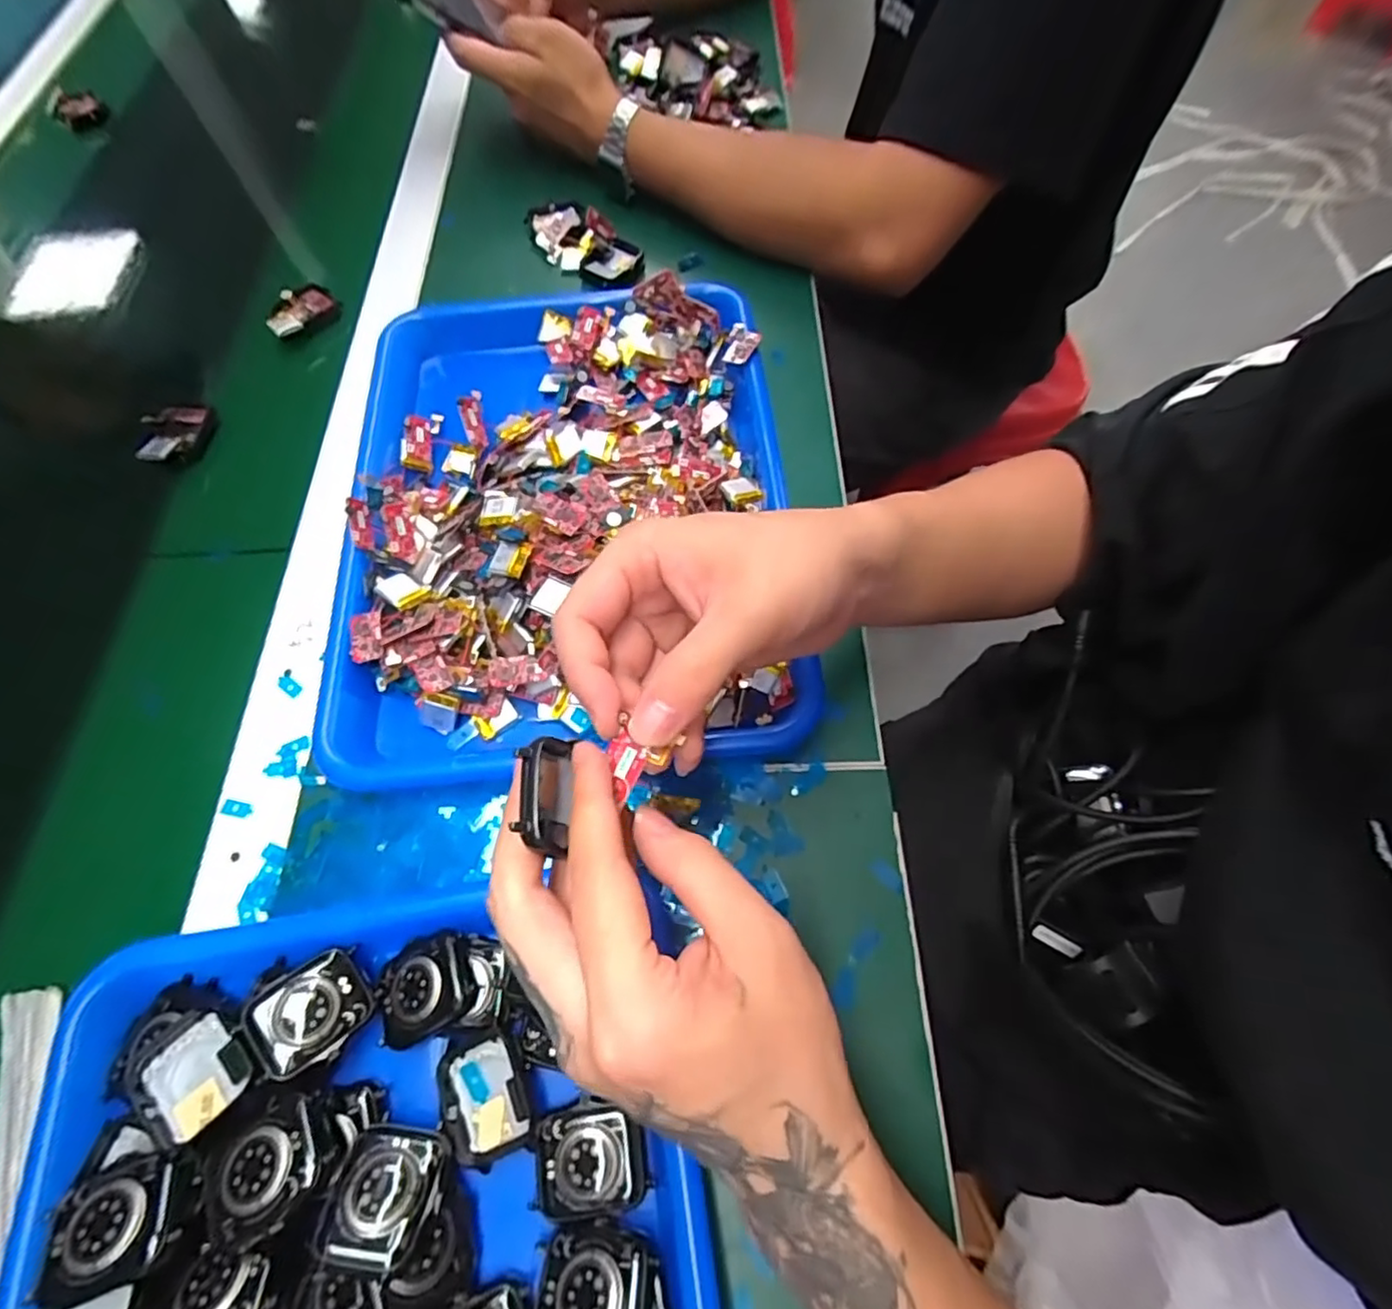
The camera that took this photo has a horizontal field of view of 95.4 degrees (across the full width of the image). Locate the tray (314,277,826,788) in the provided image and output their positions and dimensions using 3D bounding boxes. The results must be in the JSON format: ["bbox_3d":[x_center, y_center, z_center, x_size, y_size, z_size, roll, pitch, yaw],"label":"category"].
[{"bbox_3d":[-0.073,-0.093,0.364,0.244,0.054,0.318,-6,65,-1],"label":"tray"}]

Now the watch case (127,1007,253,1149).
[{"bbox_3d":[-0.198,0.164,0.249,0.042,0.009,0.035,34,71,16],"label":"watch case"}]

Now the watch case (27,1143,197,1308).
[{"bbox_3d":[-0.207,0.200,0.227,0.039,0.012,0.042,-9,57,-18],"label":"watch case"}]

